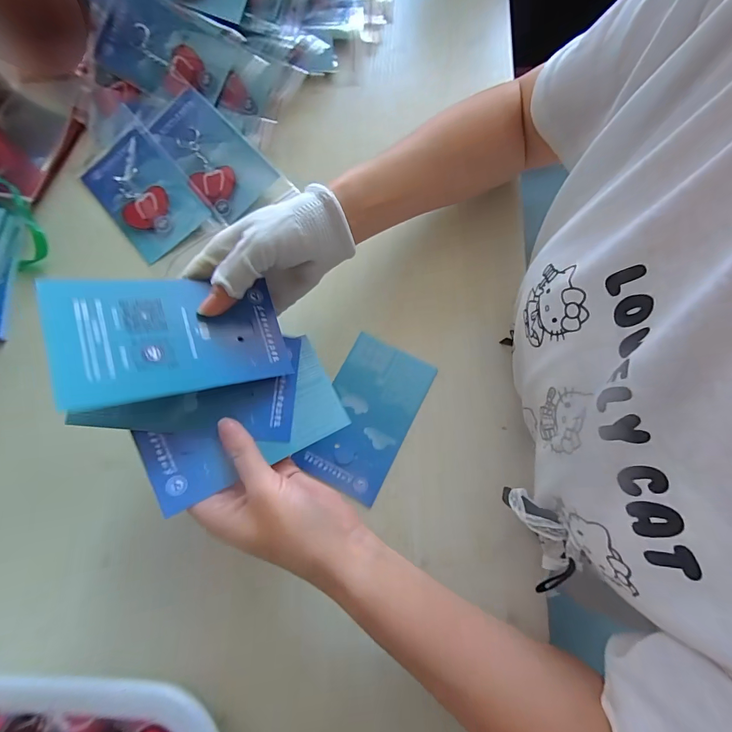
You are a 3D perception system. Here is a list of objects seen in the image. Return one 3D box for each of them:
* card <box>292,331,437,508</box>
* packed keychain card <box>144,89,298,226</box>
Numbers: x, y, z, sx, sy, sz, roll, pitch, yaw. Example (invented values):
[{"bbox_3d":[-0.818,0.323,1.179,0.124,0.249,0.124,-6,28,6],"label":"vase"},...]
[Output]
[{"bbox_3d":[0.001,0.042,0.326,0.076,0.004,0.129,27,77,7],"label":"card"},{"bbox_3d":[-0.155,-0.216,0.375,0.072,0.010,0.153,-40,78,-11],"label":"packed keychain card"}]

